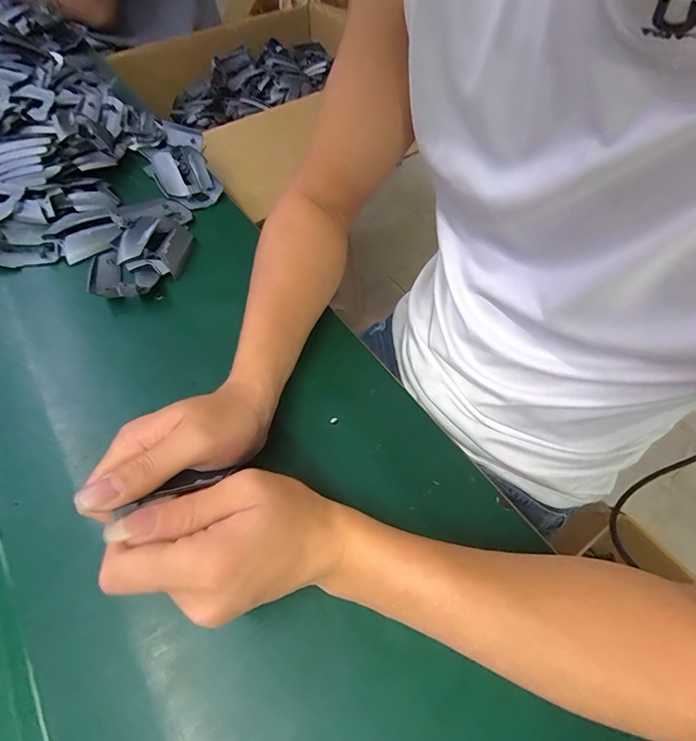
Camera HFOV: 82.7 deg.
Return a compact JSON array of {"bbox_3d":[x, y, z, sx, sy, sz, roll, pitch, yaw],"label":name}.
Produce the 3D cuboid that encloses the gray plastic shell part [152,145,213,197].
[{"bbox_3d":[-0.203,-0.244,0.482,0.057,0.019,0.073,-25,61,-16],"label":"gray plastic shell part"}]

